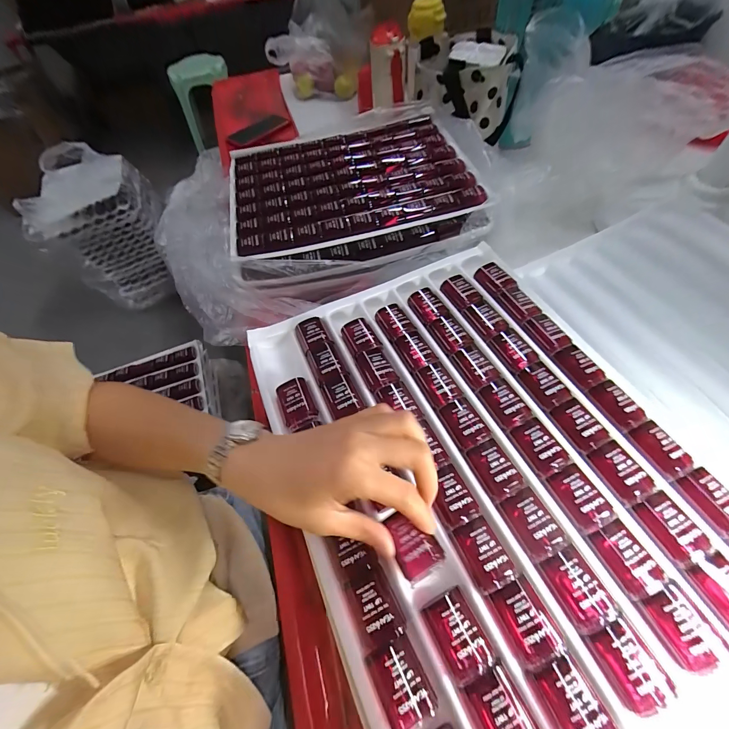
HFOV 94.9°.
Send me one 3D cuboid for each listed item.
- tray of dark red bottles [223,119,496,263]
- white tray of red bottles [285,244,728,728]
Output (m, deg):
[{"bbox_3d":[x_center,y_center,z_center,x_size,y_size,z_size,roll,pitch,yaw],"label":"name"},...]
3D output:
[{"bbox_3d":[-0.029,-0.303,0.557,0.381,0.041,0.317,-11,58,-3],"label":"tray of dark red bottles"},{"bbox_3d":[0.093,0.074,0.275,0.286,0.018,0.354,-20,59,-8],"label":"white tray of red bottles"}]

